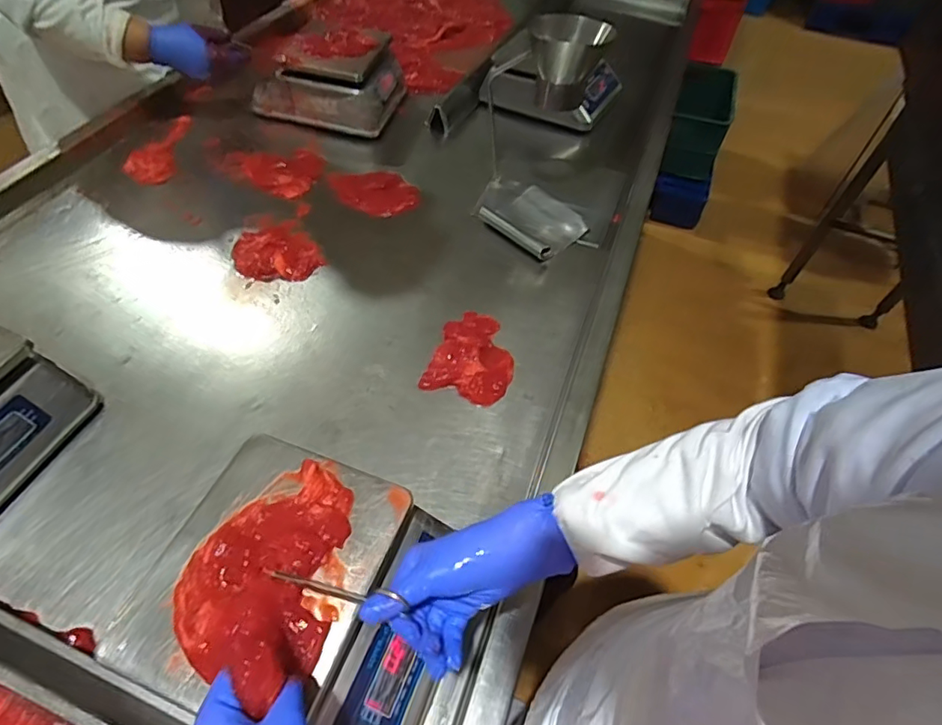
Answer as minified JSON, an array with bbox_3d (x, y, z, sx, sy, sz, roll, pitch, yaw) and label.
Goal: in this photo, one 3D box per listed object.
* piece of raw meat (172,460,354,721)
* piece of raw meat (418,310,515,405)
[{"bbox_3d":[-0.167,0.158,0.435,0.139,0.069,0.179,20,53,11],"label":"piece of raw meat"},{"bbox_3d":[0.007,-0.014,0.764,0.117,0.021,0.154,16,53,8],"label":"piece of raw meat"}]

